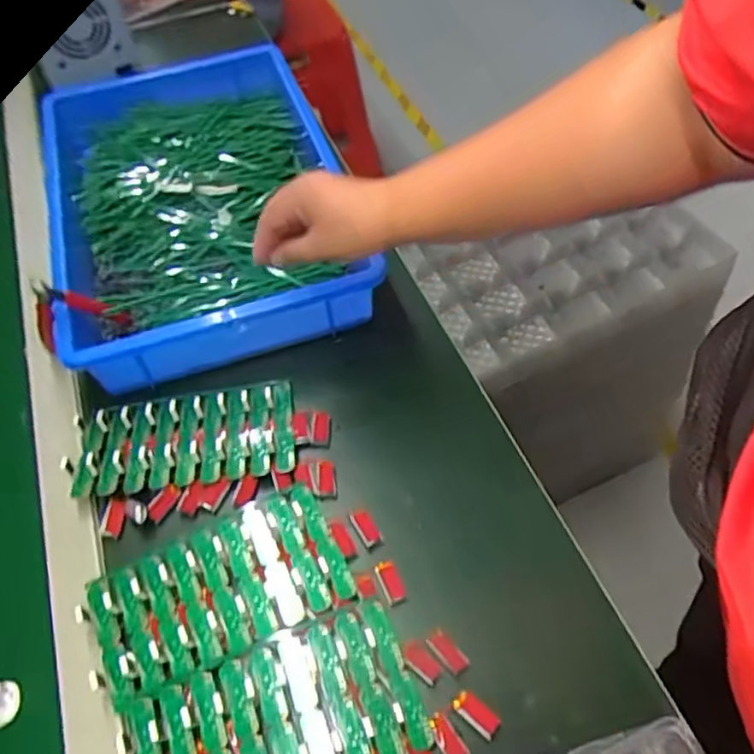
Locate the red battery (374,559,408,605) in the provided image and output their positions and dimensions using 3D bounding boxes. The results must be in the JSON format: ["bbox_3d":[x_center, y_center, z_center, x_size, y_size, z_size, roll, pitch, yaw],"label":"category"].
[{"bbox_3d":[0.010,0.154,0.489,0.016,0.006,0.033,-20,54,-10],"label":"red battery"}]

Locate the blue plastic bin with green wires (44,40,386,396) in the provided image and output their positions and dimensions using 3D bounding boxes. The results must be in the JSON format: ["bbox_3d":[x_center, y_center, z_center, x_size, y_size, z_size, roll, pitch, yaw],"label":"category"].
[{"bbox_3d":[-0.189,-0.187,0.693,0.295,0.081,0.407,-15,55,-10],"label":"blue plastic bin with green wires"}]

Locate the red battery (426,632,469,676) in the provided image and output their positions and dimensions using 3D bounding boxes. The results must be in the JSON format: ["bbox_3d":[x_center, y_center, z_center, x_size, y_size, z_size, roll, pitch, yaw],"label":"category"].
[{"bbox_3d":[0.049,0.191,0.451,0.015,0.004,0.030,-37,59,-21],"label":"red battery"}]

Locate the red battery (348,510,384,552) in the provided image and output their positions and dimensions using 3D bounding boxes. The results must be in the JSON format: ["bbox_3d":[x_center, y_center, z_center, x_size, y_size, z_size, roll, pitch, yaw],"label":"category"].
[{"bbox_3d":[-0.009,0.119,0.511,0.017,0.007,0.033,-27,56,-15],"label":"red battery"}]

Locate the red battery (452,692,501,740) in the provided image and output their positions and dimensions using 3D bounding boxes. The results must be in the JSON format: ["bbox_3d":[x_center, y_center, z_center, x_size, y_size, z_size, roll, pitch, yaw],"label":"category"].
[{"bbox_3d":[0.066,0.224,0.434,0.032,0.004,0.014,31,62,25],"label":"red battery"}]

